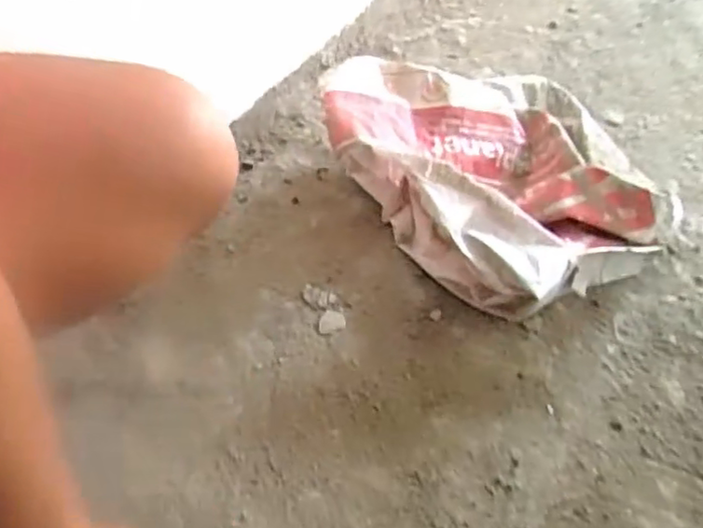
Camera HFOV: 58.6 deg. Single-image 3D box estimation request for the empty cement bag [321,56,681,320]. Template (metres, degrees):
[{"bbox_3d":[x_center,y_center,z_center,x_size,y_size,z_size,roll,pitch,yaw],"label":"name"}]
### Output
[{"bbox_3d":[0.199,-0.144,0.835,0.374,0.146,0.419,-33,56,-25],"label":"empty cement bag"}]

